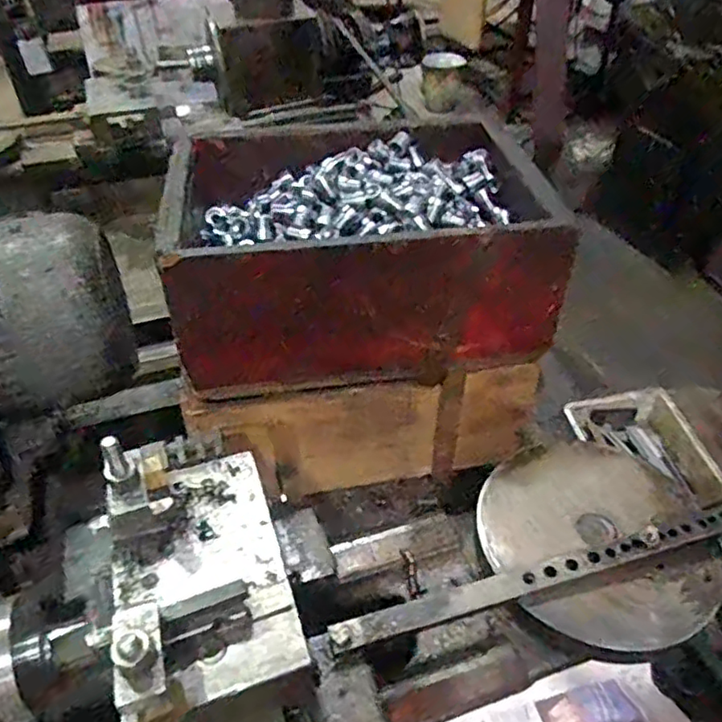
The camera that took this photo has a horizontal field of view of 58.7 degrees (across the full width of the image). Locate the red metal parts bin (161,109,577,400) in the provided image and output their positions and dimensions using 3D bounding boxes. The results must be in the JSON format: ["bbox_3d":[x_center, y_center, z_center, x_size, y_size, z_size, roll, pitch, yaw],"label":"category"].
[{"bbox_3d":[0.003,-0.106,0.651,0.324,0.163,0.226,-5,42,-5],"label":"red metal parts bin"}]

